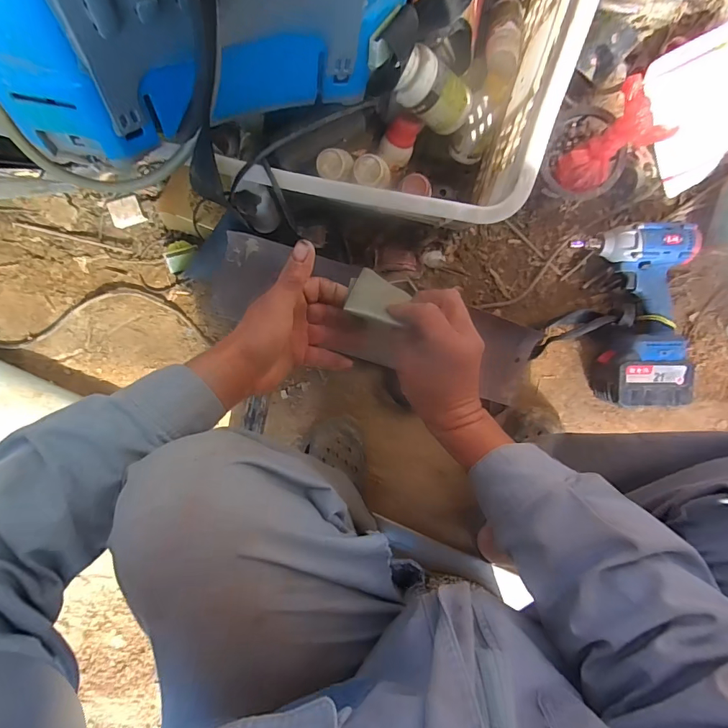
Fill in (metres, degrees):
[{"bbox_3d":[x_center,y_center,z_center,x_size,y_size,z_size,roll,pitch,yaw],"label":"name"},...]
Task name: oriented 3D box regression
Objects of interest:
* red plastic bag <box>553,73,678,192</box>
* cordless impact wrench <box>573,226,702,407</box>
[{"bbox_3d":[0.325,-0.289,0.555,0.081,0.034,0.132,41,128,-5],"label":"red plastic bag"},{"bbox_3d":[0.409,-0.072,0.621,0.155,0.083,0.257,-6,100,2],"label":"cordless impact wrench"}]

